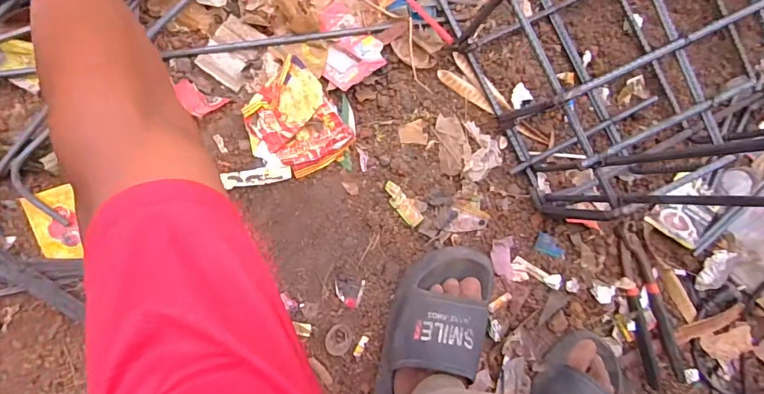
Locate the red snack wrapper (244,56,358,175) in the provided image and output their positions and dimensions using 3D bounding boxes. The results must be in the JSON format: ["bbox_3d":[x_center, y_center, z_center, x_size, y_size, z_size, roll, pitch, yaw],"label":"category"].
[{"bbox_3d":[-0.097,-0.087,0.546,0.093,0.033,0.114,-43,97,-5],"label":"red snack wrapper"}]

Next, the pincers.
[{"bbox_3d":[0.363,0.149,0.630,0.057,0.020,0.225,-17,94,-8],"label":"pincers"}]

